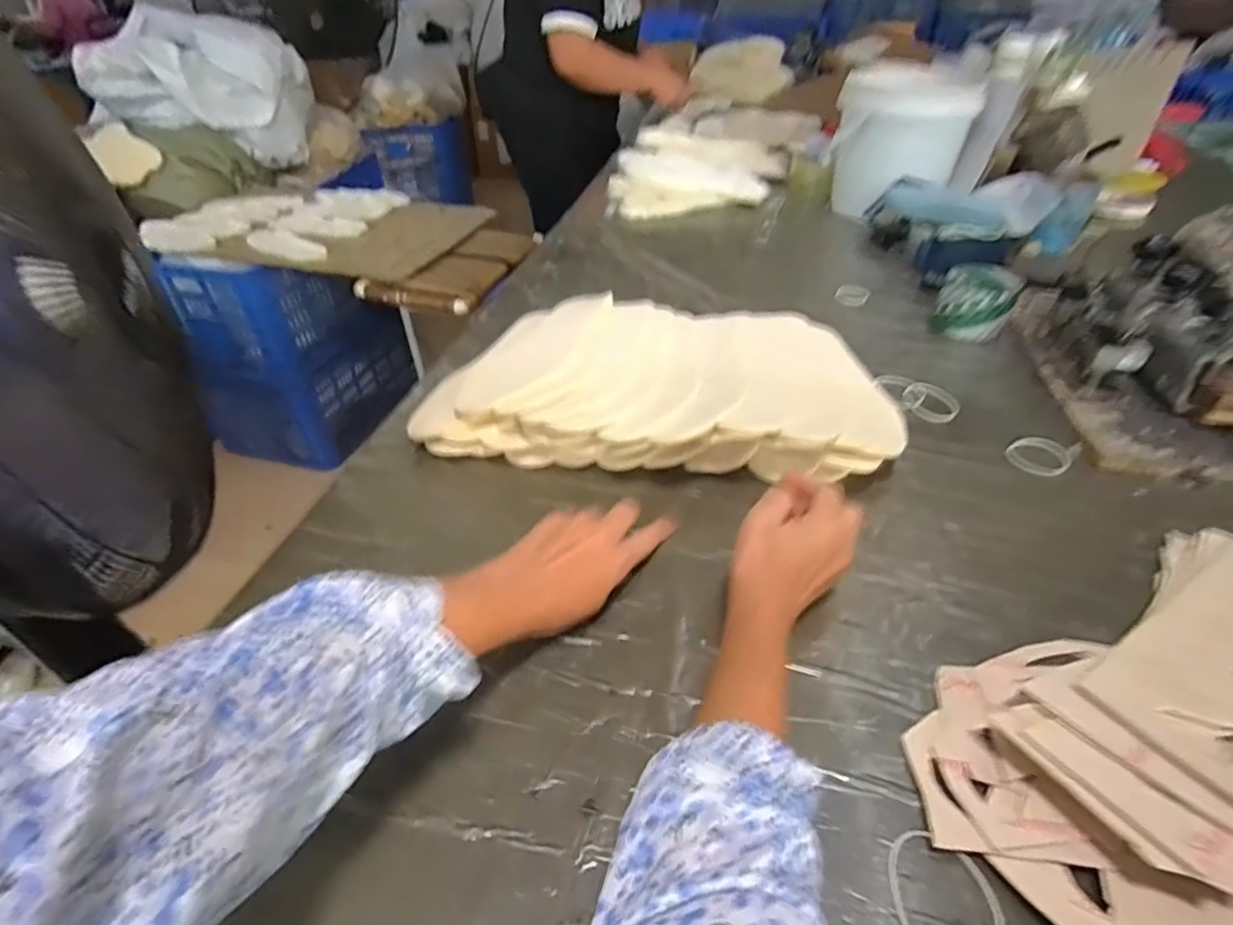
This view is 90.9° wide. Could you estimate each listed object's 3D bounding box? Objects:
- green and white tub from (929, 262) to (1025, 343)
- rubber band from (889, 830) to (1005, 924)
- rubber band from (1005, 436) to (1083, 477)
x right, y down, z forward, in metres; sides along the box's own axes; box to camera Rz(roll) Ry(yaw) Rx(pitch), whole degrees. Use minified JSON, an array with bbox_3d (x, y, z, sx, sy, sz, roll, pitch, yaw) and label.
[{"bbox_3d":[0.438,-0.200,0.737,0.080,0.070,0.080,20,45,24],"label":"green and white tub"},{"bbox_3d":[0.156,0.210,0.289,0.052,0.007,0.050,-4,45,4],"label":"rubber band"},{"bbox_3d":[0.391,-0.009,0.559,0.050,0.008,0.064,31,50,32],"label":"rubber band"}]

